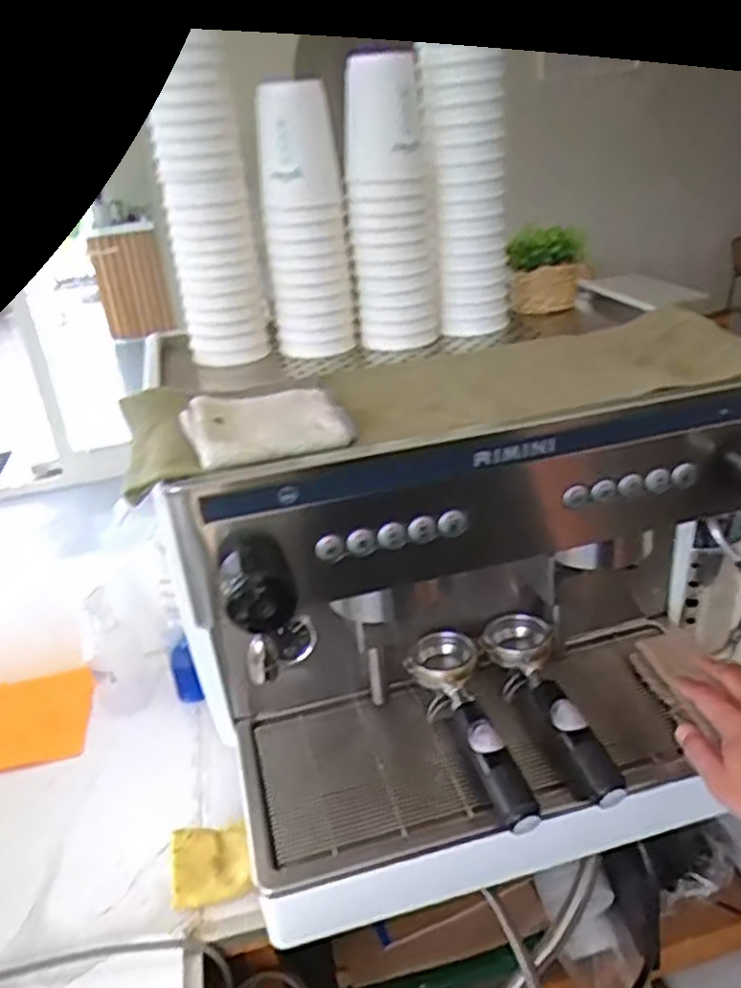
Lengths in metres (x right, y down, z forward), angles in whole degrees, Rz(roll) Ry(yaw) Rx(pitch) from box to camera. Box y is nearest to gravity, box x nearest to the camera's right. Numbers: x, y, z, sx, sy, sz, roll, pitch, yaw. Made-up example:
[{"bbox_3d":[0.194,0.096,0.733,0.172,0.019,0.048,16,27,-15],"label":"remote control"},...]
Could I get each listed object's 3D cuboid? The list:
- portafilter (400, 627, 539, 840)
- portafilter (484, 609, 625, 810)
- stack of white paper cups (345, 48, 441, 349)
[{"bbox_3d":[0.099,0.229,0.728,0.068,0.058,0.216,-13,39,-12],"label":"portafilter"},{"bbox_3d":[0.178,0.213,0.748,0.069,0.066,0.224,-12,41,-12],"label":"portafilter"},{"bbox_3d":[0.022,-0.288,0.783,0.086,0.257,0.079,-5,27,3],"label":"stack of white paper cups"}]

